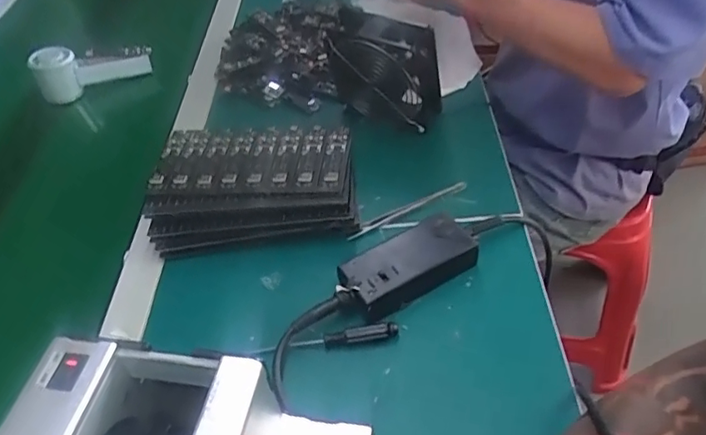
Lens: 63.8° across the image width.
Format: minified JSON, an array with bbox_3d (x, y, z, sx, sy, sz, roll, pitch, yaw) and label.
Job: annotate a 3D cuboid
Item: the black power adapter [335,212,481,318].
[{"bbox_3d":[0.051,0.041,0.496,0.119,0.033,0.055,-27,49,-18],"label":"black power adapter"}]

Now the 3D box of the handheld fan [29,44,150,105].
[{"bbox_3d":[-0.356,-0.208,0.781,0.147,0.058,0.046,-17,46,-9],"label":"handheld fan"}]

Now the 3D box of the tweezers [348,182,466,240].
[{"bbox_3d":[0.054,-0.008,0.557,0.128,0.014,0.009,-20,47,-12],"label":"tweezers"}]

